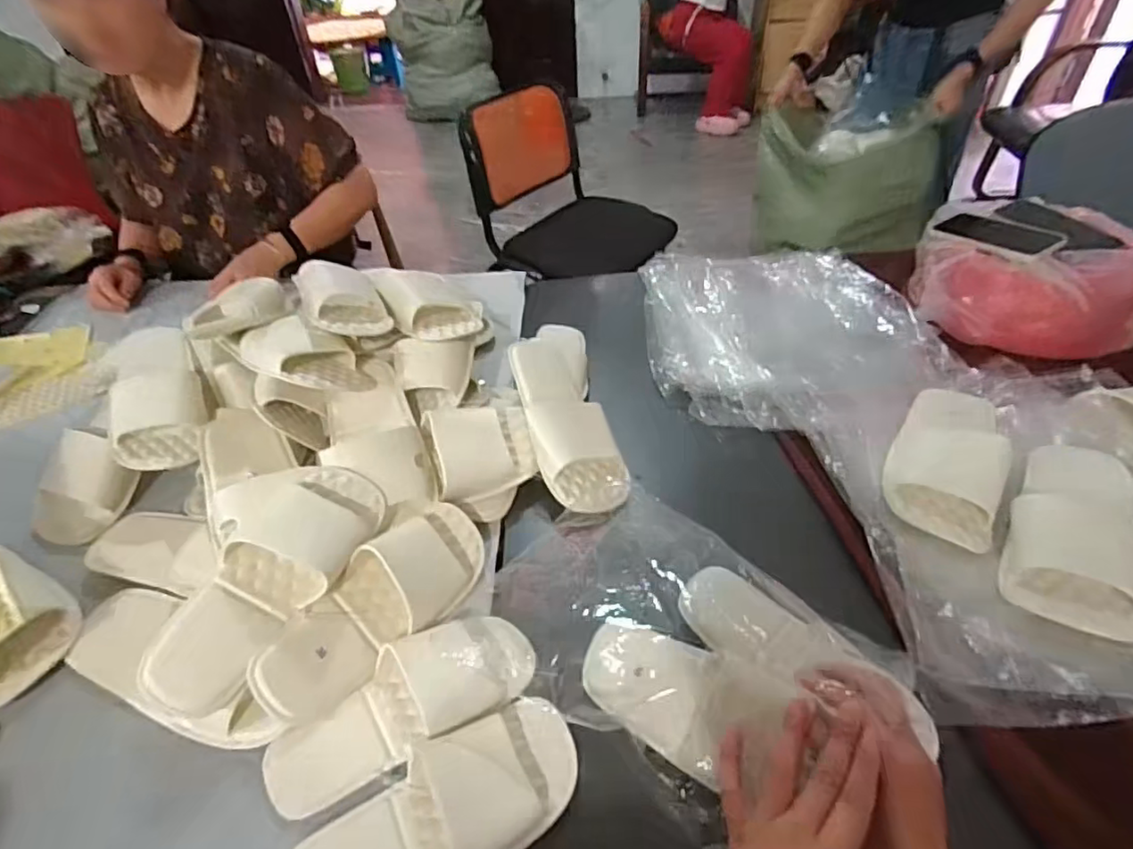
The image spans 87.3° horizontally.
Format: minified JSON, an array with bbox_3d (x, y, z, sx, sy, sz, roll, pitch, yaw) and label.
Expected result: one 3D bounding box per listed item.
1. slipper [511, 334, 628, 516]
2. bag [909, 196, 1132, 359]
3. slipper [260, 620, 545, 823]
[{"bbox_3d":[-0.001,-0.018,0.770,0.110,0.062,0.302,-12,43,-9],"label":"slipper"},{"bbox_3d":[0.695,-0.230,0.895,0.312,0.116,0.270,-2,42,2],"label":"bag"},{"bbox_3d":[-0.141,0.238,0.517,0.229,0.049,0.099,-23,46,-20],"label":"slipper"}]

